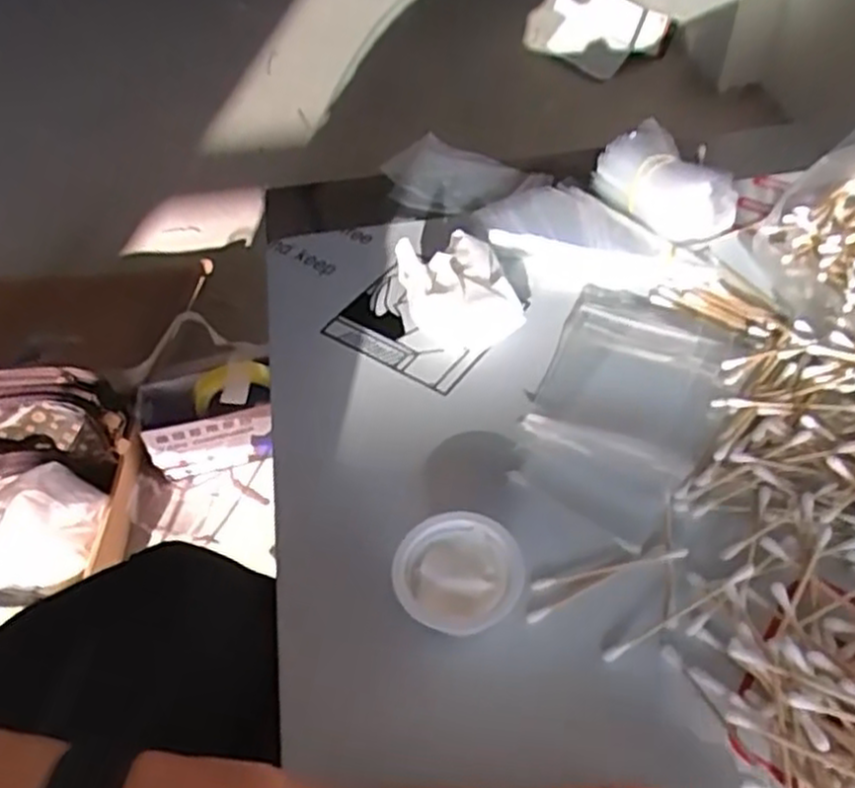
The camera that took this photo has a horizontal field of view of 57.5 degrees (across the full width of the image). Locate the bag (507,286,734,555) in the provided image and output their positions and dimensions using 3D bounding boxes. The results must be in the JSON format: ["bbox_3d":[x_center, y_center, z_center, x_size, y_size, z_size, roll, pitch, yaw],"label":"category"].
[{"bbox_3d":[0.104,-0.002,0.414,0.086,0.007,0.164,19,52,18],"label":"bag"}]

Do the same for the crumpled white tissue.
[{"bbox_3d":[0.018,-0.061,0.456,0.063,0.041,0.073,-13,50,-7],"label":"crumpled white tissue"}]

